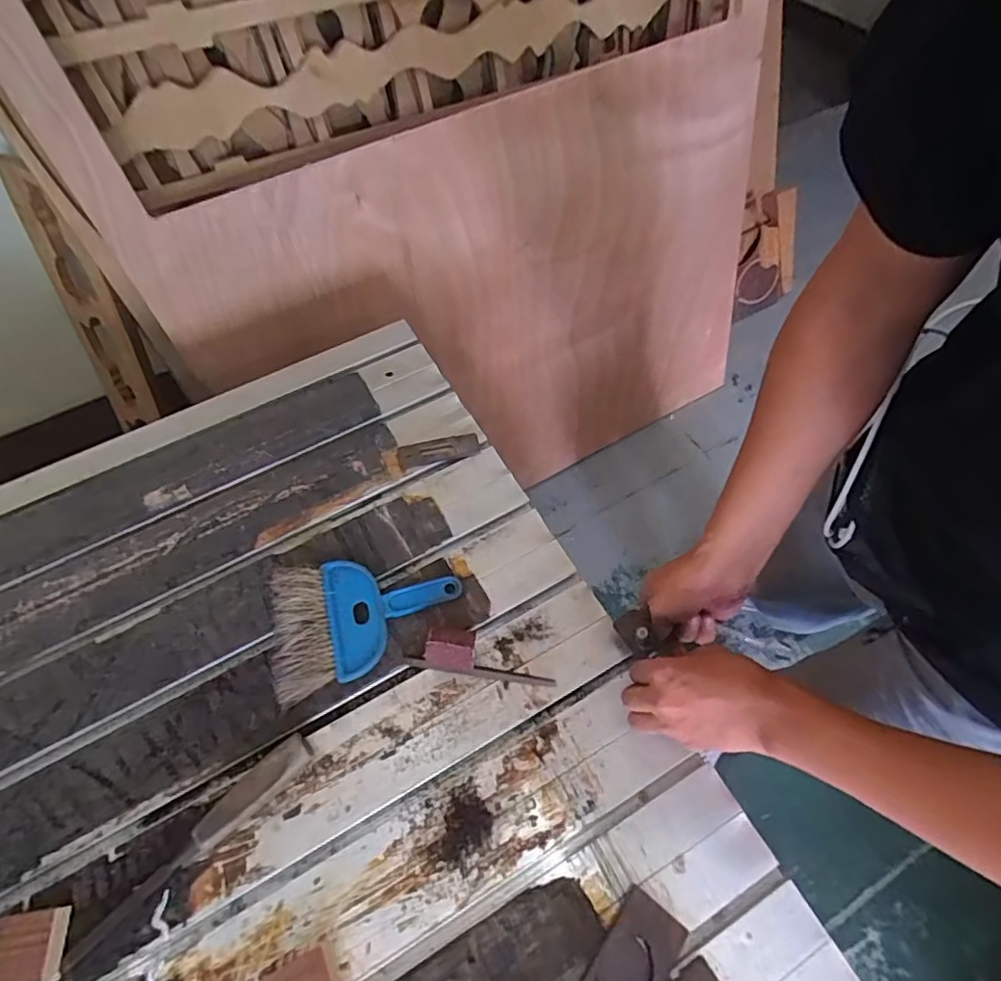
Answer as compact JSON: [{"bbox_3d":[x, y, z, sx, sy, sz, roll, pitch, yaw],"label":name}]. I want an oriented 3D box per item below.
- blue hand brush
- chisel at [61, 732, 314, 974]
[{"bbox_3d":[-0.134,0.128,0.575,0.182,0.026,0.130,-12,60,-4],"label":"blue hand brush"},{"bbox_3d":[-0.261,0.296,0.483,0.223,0.026,0.032,-38,65,-18],"label":"chisel"}]

